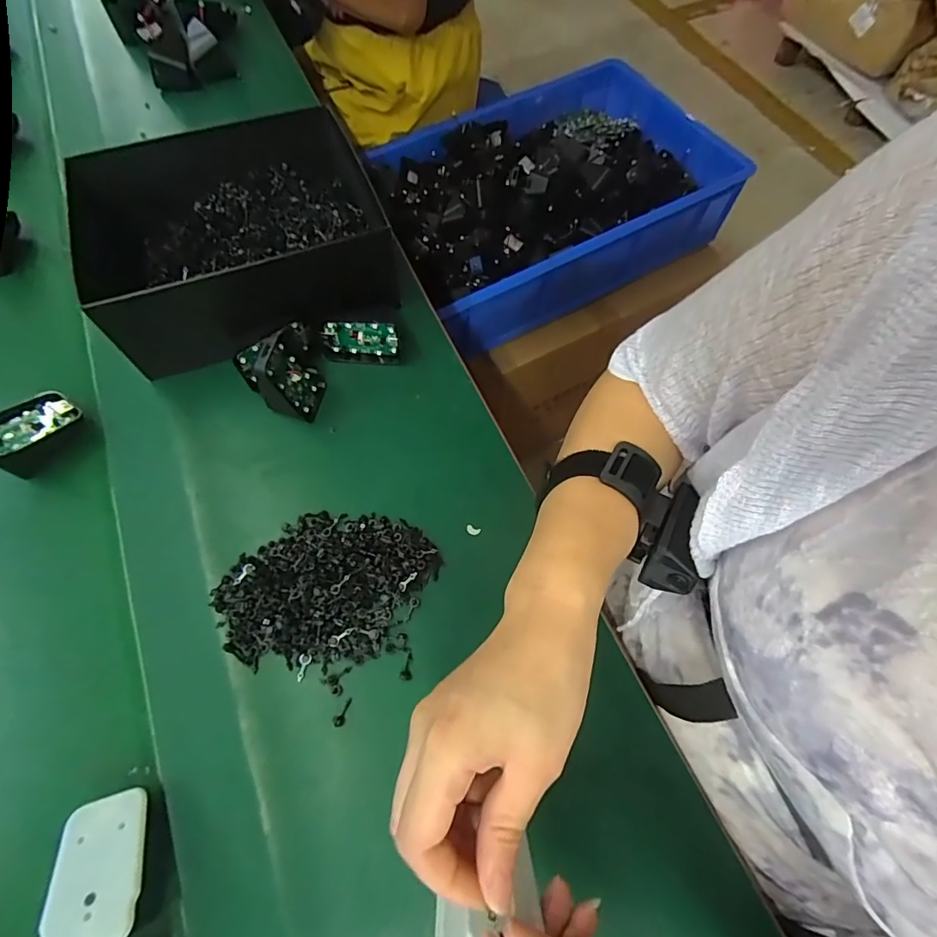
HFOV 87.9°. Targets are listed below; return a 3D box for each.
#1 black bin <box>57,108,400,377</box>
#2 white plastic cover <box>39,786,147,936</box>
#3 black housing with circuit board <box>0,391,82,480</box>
[{"bbox_3d":[-0.198,-0.205,0.430,0.250,0.083,0.192,-22,67,-10],"label":"black bin"},{"bbox_3d":[-0.195,0.211,0.254,0.042,0.005,0.070,-15,45,-13],"label":"white plastic cover"},{"bbox_3d":[-0.340,-0.029,0.379,0.047,0.041,0.067,29,68,13],"label":"black housing with circuit board"}]

